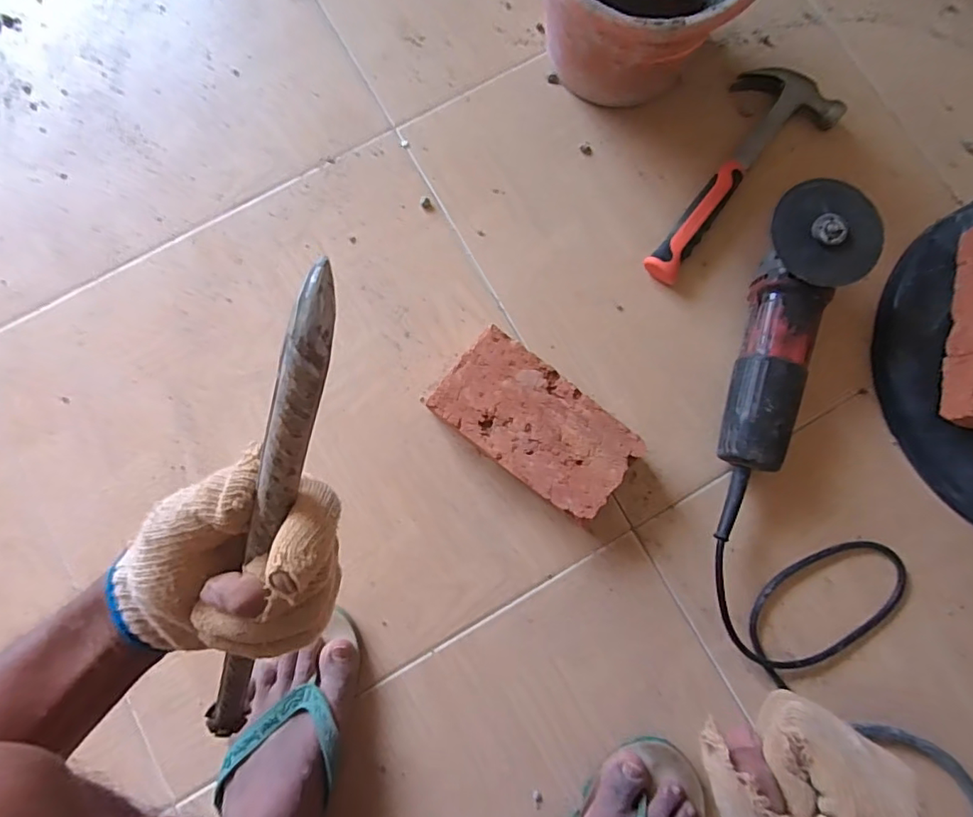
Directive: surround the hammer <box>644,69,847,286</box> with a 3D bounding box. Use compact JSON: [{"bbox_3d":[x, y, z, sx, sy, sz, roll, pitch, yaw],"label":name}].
[{"bbox_3d":[0.247,-0.249,0.561,0.101,0.024,0.269,43,83,7],"label":"hammer"}]

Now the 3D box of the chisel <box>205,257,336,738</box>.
[{"bbox_3d":[-0.107,0.079,0.251,0.015,0.013,0.320,29,125,5],"label":"chisel"}]

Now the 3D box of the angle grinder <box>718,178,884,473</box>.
[{"bbox_3d":[0.285,-0.071,0.503,0.090,0.090,0.259,11,82,1],"label":"angle grinder"}]

